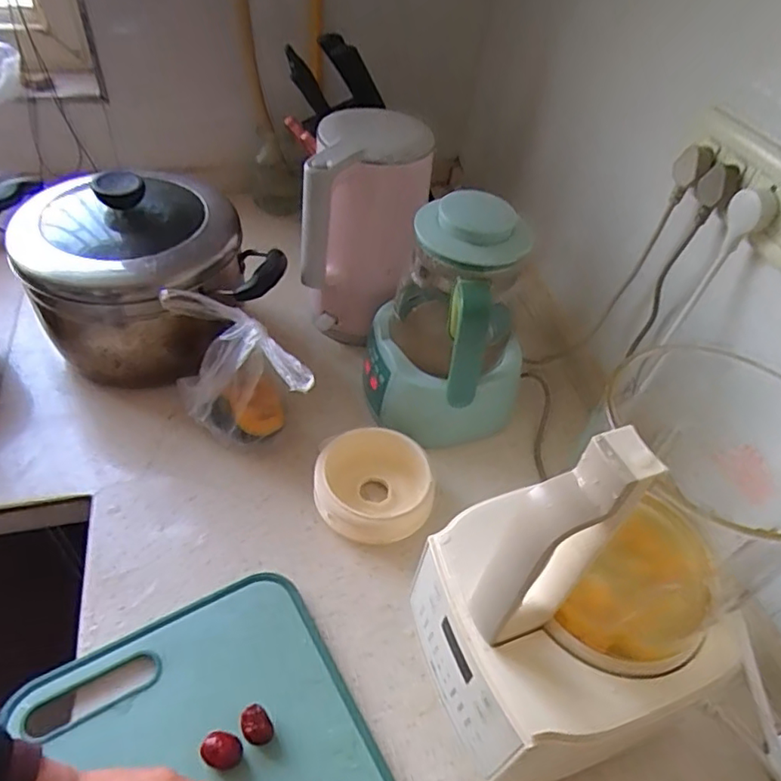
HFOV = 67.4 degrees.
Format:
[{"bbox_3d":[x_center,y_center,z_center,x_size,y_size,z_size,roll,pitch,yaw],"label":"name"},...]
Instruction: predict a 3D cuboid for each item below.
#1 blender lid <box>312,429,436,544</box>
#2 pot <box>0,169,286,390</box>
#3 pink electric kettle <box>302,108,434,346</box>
[{"bbox_3d":[-0.018,0.098,0.601,0.120,0.042,0.120,3,47,-4],"label":"blender lid"},{"bbox_3d":[-0.289,-0.137,0.689,0.259,0.203,0.283,-22,53,-25],"label":"pot"},{"bbox_3d":[-0.026,-0.188,0.704,0.121,0.253,0.156,9,47,2],"label":"pink electric kettle"}]

